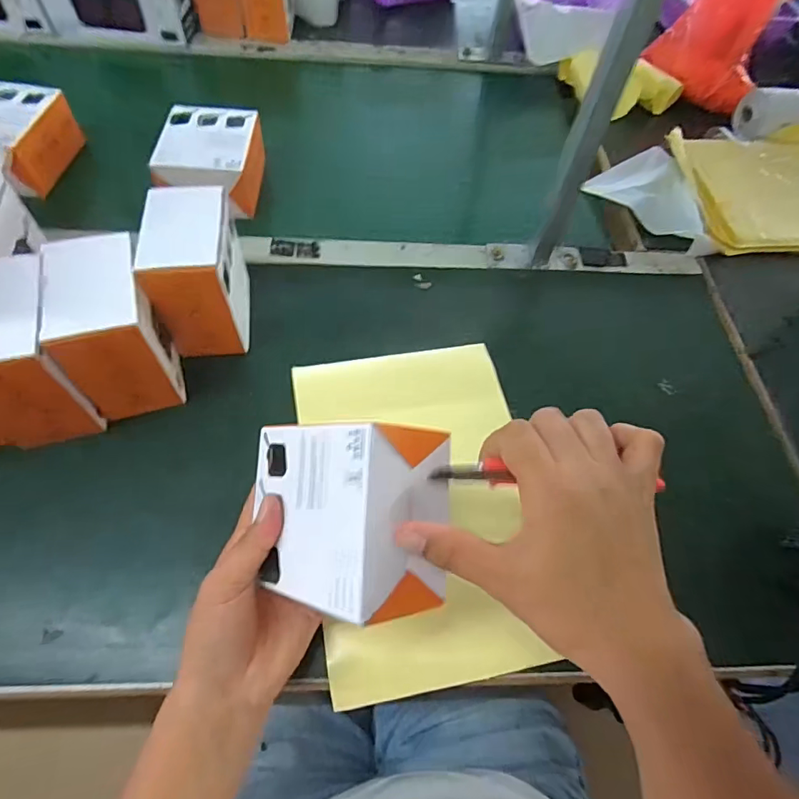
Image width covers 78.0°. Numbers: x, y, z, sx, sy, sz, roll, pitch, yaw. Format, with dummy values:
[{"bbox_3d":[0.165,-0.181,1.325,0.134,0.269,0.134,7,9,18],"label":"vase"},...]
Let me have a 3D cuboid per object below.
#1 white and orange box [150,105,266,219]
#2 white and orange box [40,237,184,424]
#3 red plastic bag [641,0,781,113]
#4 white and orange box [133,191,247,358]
[{"bbox_3d":[-0.213,-0.277,0.571,0.101,0.057,0.131,4,61,-1],"label":"white and orange box"},{"bbox_3d":[-0.233,-0.058,0.410,0.069,0.106,0.112,-15,63,-11],"label":"white and orange box"},{"bbox_3d":[0.493,-0.592,0.750,0.166,0.263,0.090,22,21,9],"label":"red plastic bag"},{"bbox_3d":[-0.176,-0.108,0.441,0.066,0.103,0.110,-7,61,-7],"label":"white and orange box"}]

